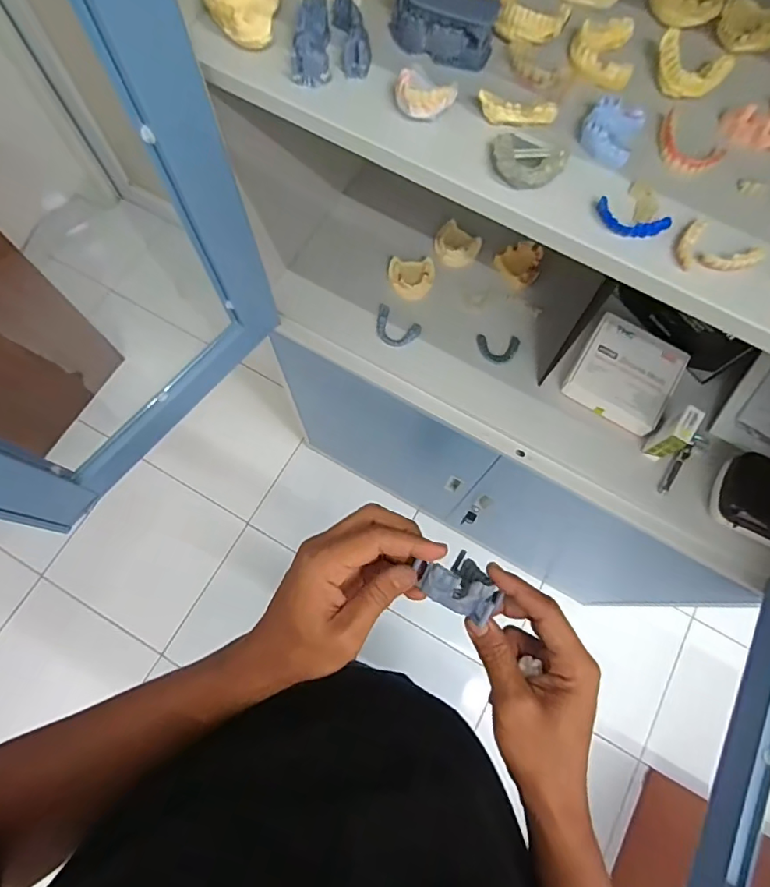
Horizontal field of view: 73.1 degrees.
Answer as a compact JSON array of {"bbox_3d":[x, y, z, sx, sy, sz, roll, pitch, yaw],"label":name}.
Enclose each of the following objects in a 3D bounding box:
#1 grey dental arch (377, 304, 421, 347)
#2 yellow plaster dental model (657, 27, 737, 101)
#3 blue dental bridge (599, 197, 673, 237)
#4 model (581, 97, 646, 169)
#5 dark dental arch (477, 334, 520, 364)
[{"bbox_3d":[0.015,-0.182,0.822,0.078,0.020,0.051,34,75,9],"label":"grey dental arch"},{"bbox_3d":[0.261,-0.319,0.442,0.062,0.022,0.045,24,74,6],"label":"yellow plaster dental model"},{"bbox_3d":[0.193,-0.174,0.406,0.056,0.011,0.022,18,73,4],"label":"blue dental bridge"},{"bbox_3d":[0.186,-0.256,0.426,0.044,0.019,0.059,26,74,6],"label":"model"},{"bbox_3d":[0.177,-0.148,0.817,0.062,0.018,0.042,9,73,1],"label":"dark dental arch"}]

